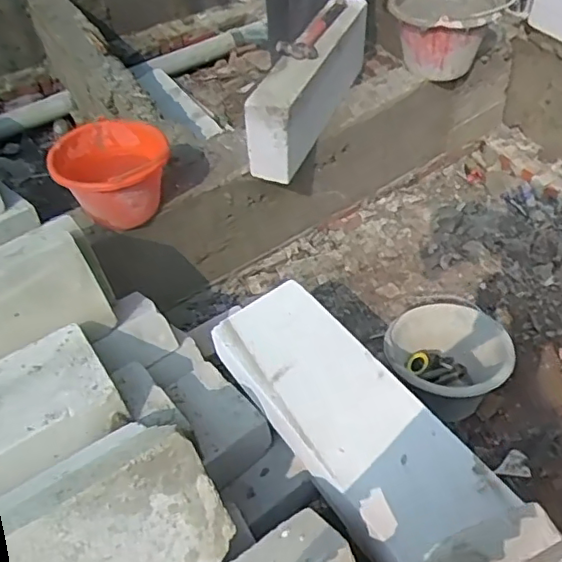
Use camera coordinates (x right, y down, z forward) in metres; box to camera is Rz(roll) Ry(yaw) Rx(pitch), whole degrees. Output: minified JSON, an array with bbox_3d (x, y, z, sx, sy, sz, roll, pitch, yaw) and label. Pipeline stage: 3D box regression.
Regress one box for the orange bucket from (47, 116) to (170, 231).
[{"bbox_3d":[-0.361,-0.218,1.303,0.234,0.192,0.234,-2,49,2],"label":"orange bucket"}]

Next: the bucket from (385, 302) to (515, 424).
[{"bbox_3d":[0.365,0.183,1.314,0.258,0.164,0.241,-2,49,2],"label":"bucket"}]

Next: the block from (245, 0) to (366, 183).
[{"bbox_3d":[0.091,-0.511,1.504,0.097,0.212,0.623,17,53,18],"label":"block"}]

